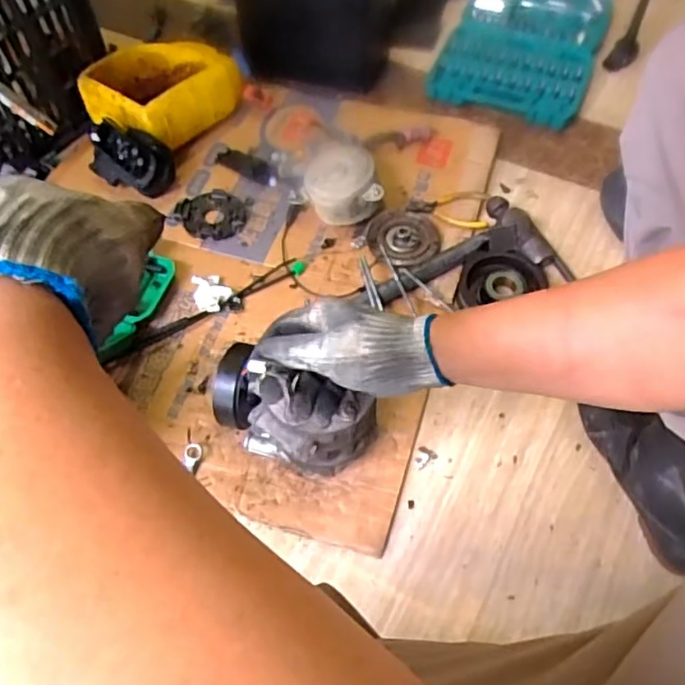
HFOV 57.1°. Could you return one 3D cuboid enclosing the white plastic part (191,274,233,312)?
[{"bbox_3d":[-0.169,-0.065,0.817,0.048,0.015,0.060,-15,59,-9],"label":"white plastic part"}]

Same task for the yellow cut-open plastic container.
[{"bbox_3d":[-0.274,-0.381,0.962,0.184,0.091,0.198,26,62,16],"label":"yellow cut-open plastic container"}]

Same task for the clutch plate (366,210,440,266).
[{"bbox_3d":[0.082,-0.144,0.856,0.096,0.018,0.093,0,58,1],"label":"clutch plate"}]

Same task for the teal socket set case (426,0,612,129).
[{"bbox_3d":[0.328,-0.539,1.119,0.251,0.040,0.414,20,60,13],"label":"teal socket set case"}]

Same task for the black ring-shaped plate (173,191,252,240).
[{"bbox_3d":[-0.187,-0.182,0.897,0.100,0.013,0.091,3,60,-5],"label":"black ring-shaped plate"}]

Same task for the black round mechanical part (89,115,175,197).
[{"bbox_3d":[-0.297,-0.258,0.895,0.114,0.078,0.073,21,60,13],"label":"black round mechanical part"}]

